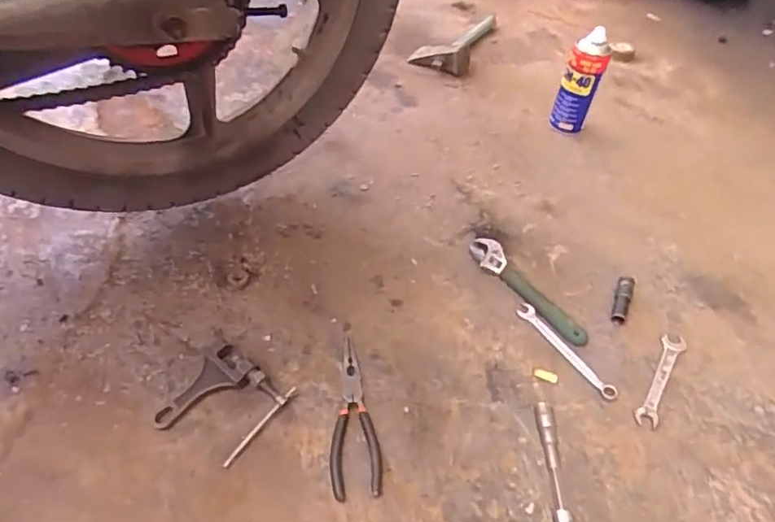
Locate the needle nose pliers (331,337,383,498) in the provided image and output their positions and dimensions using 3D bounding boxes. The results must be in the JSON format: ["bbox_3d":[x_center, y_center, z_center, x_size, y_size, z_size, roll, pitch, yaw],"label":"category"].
[{"bbox_3d":[-0.040,0.164,0.591,0.051,0.009,0.180,-3,49,-8],"label":"needle nose pliers"}]

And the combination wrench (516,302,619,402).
[{"bbox_3d":[0.220,0.111,0.672,0.022,0.007,0.154,-25,55,-25],"label":"combination wrench"}]

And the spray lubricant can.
[{"bbox_3d":[0.340,-0.308,0.960,0.065,0.173,0.058,24,50,16],"label":"spray lubricant can"}]

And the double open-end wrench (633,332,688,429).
[{"bbox_3d":[0.331,0.141,0.656,0.027,0.004,0.148,30,52,20],"label":"double open-end wrench"}]

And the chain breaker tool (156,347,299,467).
[{"bbox_3d":[-0.178,0.156,0.591,0.108,0.019,0.105,26,51,17],"label":"chain breaker tool"}]

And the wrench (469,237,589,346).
[{"bbox_3d":[0.187,0.035,0.728,0.044,0.016,0.200,-29,57,-27],"label":"wrench"}]

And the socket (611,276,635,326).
[{"bbox_3d":[0.314,0.053,0.726,0.020,0.017,0.079,23,50,14],"label":"socket"}]

